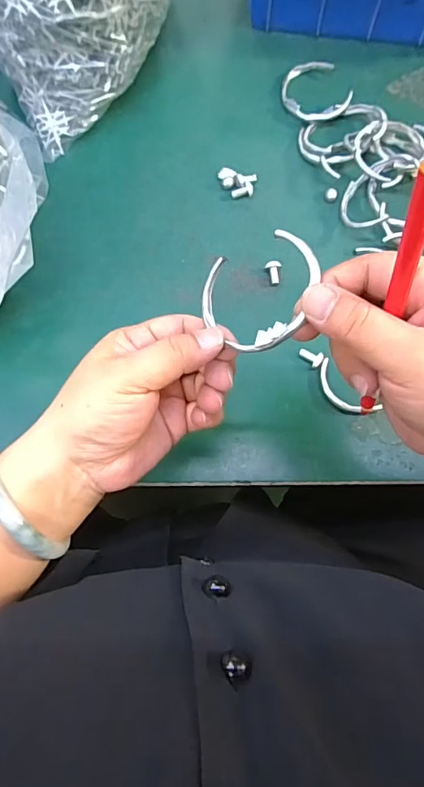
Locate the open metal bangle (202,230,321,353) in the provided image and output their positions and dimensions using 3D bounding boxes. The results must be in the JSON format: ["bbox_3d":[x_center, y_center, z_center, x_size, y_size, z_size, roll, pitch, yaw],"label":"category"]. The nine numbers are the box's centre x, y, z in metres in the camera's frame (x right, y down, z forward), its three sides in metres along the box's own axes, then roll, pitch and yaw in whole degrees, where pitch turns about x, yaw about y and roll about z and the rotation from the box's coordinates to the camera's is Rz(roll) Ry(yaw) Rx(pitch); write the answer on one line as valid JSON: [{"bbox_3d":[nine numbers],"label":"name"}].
[{"bbox_3d":[0.022,-0.048,0.231,0.067,0.005,0.054,-15,74,37],"label":"open metal bangle"}]

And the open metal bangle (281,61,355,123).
[{"bbox_3d":[0.092,-0.268,0.410,0.058,0.015,0.062,0,75,-1],"label":"open metal bangle"}]

